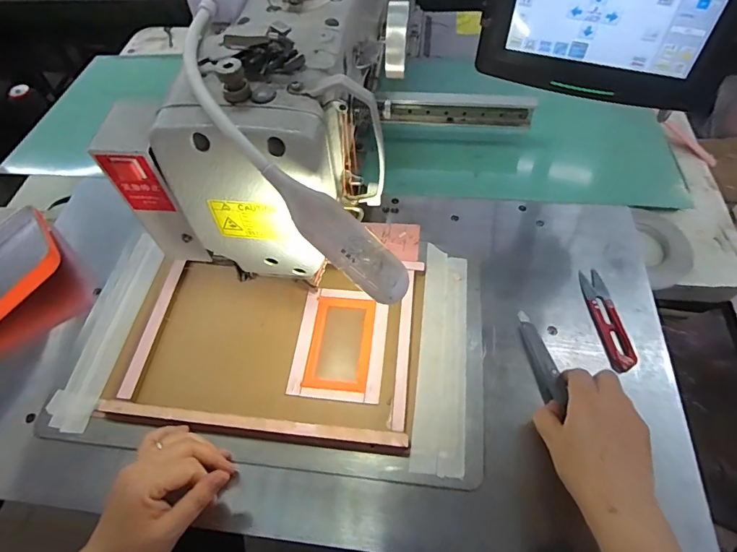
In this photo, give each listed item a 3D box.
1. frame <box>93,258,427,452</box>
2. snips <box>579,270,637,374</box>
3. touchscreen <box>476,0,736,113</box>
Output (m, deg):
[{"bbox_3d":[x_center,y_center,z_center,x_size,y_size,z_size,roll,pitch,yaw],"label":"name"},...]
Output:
[{"bbox_3d":[-0.104,0.069,0.459,0.309,0.018,0.189,3,58,6],"label":"frame"},{"bbox_3d":[0.251,0.044,0.462,0.027,0.008,0.116,-2,57,2],"label":"snips"},{"bbox_3d":[0.202,-0.220,0.362,0.202,0.131,0.031,17,60,14],"label":"touchscreen"}]

